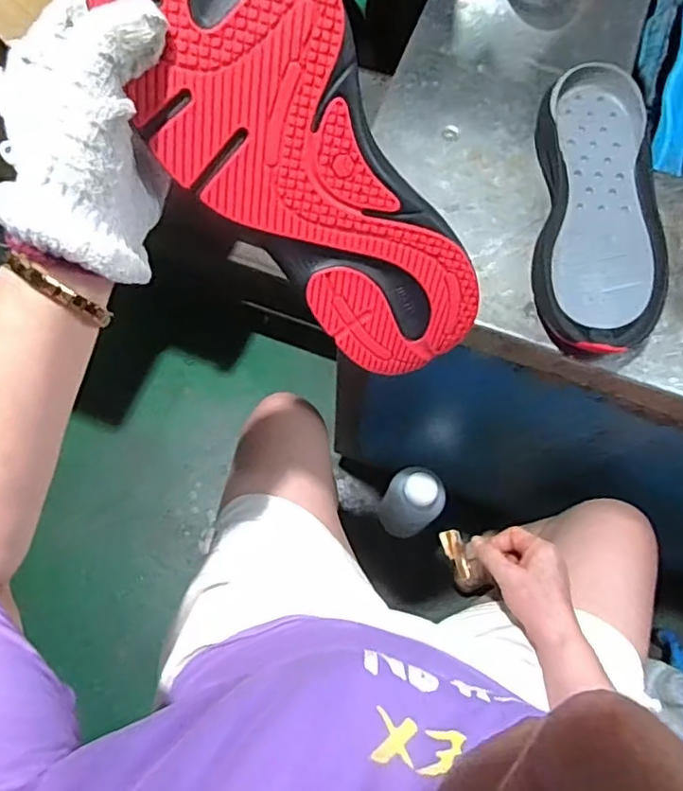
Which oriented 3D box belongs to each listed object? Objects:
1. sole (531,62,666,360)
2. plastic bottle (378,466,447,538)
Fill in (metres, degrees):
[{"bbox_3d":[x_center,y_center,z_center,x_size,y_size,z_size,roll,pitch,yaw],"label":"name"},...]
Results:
[{"bbox_3d":[0.238,-0.169,0.540,0.109,0.045,0.287,7,70,1],"label":"sole"},{"bbox_3d":[0.118,0.193,1.032,0.088,0.278,0.074,38,74,12],"label":"plastic bottle"}]

